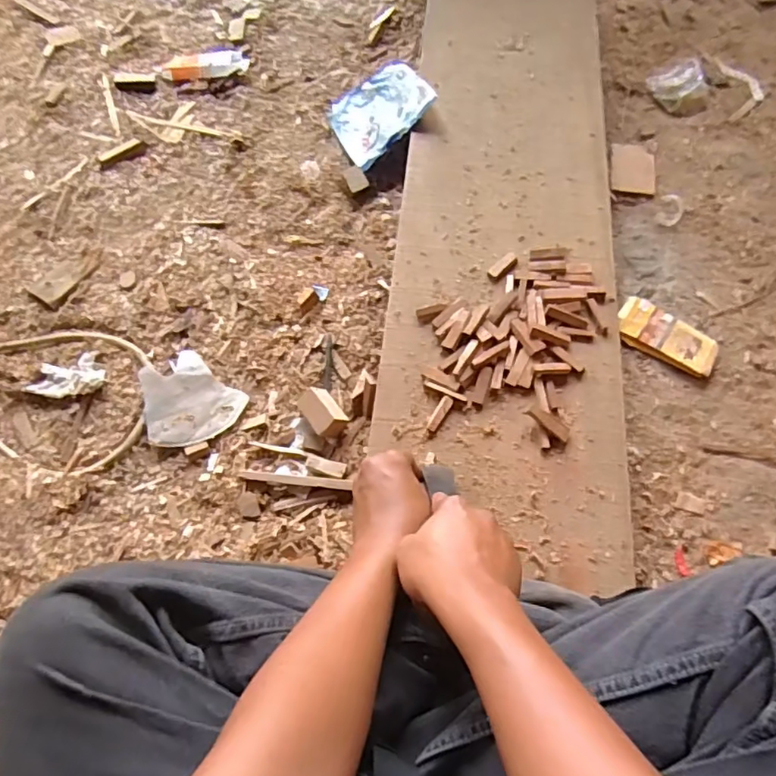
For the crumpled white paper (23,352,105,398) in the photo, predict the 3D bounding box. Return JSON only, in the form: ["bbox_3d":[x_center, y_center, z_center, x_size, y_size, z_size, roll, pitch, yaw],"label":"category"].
[{"bbox_3d":[-0.400,-0.013,0.726,0.093,0.011,0.054,-12,65,-4],"label":"crumpled white paper"}]

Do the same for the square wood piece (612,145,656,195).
[{"bbox_3d":[0.361,-0.323,0.862,0.058,0.007,0.094,8,65,6],"label":"square wood piece"}]

